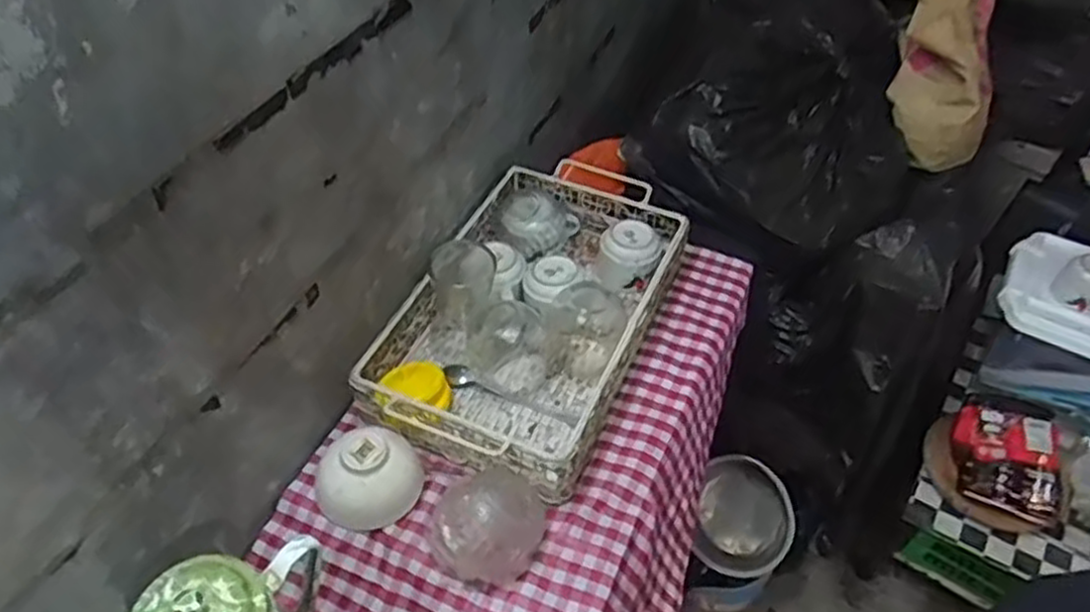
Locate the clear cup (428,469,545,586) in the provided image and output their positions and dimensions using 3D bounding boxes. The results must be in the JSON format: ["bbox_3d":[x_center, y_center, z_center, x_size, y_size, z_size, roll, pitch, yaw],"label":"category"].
[{"bbox_3d":[-0.058,0.207,0.757,0.110,0.067,0.095,1,47,-1],"label":"clear cup"}]

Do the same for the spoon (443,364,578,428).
[{"bbox_3d":[-0.041,0.104,0.887,0.166,0.019,0.026,19,49,15],"label":"spoon"}]

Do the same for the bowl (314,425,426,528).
[{"bbox_3d":[-0.180,0.171,0.795,0.102,0.054,0.091,2,47,-1],"label":"bowl"}]

